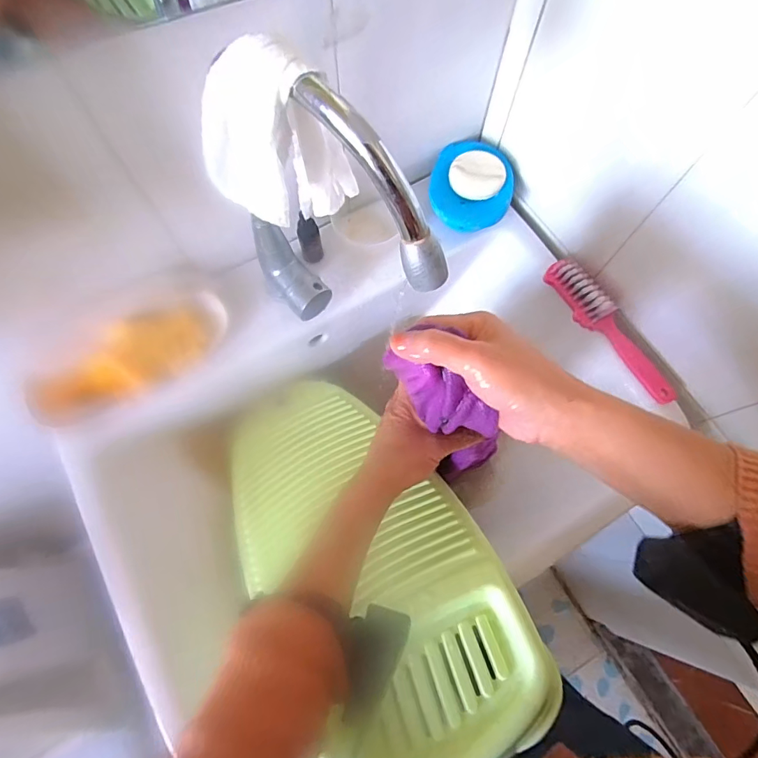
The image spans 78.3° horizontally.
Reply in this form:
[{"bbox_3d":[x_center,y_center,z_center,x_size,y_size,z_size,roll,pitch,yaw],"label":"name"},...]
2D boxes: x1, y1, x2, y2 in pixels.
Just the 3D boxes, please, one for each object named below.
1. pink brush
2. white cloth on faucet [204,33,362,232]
[{"bbox_3d":[0.260,-0.058,0.518,0.037,0.024,0.192,-36,77,-11],"label":"pink brush"},{"bbox_3d":[-0.057,-0.125,0.272,0.064,0.112,0.073,32,75,9],"label":"white cloth on faucet"}]

